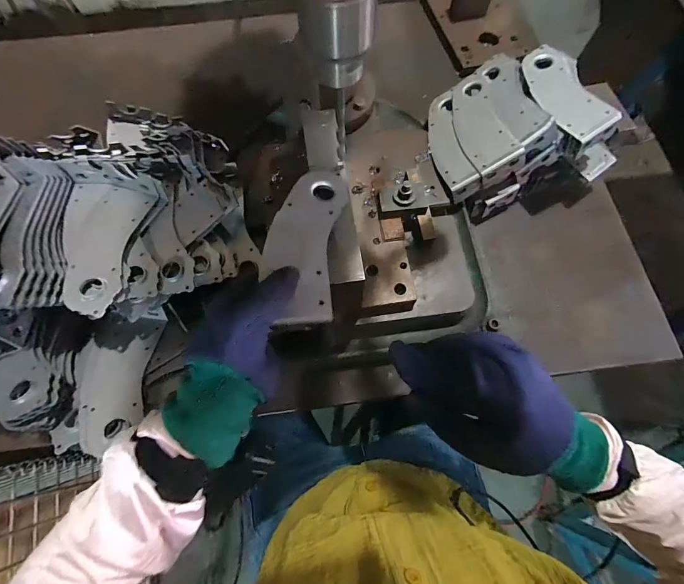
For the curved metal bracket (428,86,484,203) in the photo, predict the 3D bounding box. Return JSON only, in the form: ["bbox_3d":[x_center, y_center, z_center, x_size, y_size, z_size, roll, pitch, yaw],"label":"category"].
[{"bbox_3d":[0.165,-0.217,0.532,0.051,0.033,0.184,-16,66,22],"label":"curved metal bracket"}]

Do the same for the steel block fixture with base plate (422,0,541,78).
[{"bbox_3d":[0.264,-0.599,0.660,0.171,0.147,0.292,-17,72,-4],"label":"steel block fixture with base plate"}]

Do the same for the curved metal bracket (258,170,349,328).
[{"bbox_3d":[-0.035,-0.050,0.328,0.067,0.010,0.174,11,60,-10],"label":"curved metal bracket"}]

